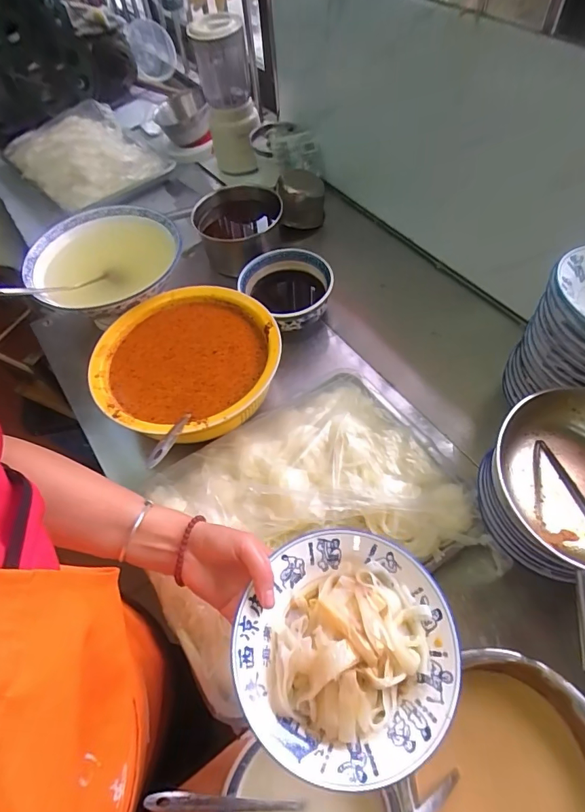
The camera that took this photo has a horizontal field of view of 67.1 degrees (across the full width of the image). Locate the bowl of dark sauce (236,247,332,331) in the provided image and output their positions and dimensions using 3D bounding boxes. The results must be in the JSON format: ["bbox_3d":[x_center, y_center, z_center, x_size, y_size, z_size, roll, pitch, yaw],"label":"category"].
[{"bbox_3d":[-0.018,-0.222,0.883,0.179,0.089,0.174,-1,59,2],"label":"bowl of dark sauce"}]

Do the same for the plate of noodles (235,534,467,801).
[{"bbox_3d":[0.049,0.214,0.395,0.188,0.047,0.195,-1,59,2],"label":"plate of noodles"}]

